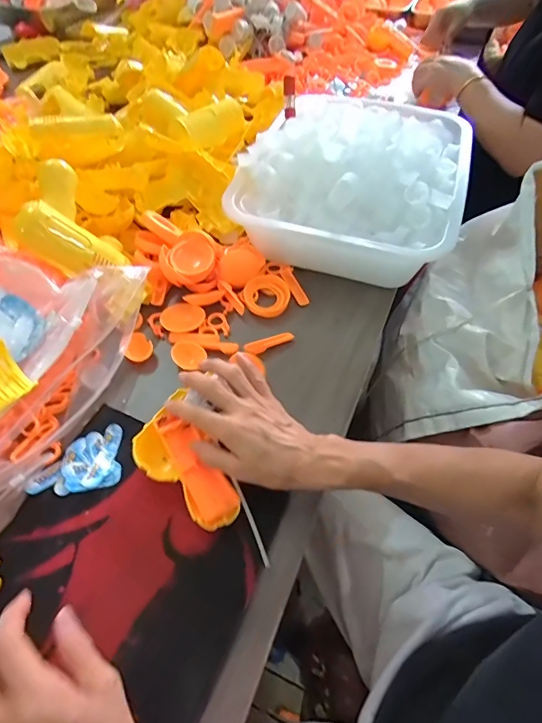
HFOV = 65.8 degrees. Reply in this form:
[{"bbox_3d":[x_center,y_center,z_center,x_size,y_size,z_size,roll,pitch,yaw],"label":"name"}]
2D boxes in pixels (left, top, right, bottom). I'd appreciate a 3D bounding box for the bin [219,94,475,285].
[{"bbox_3d":[0.129,-0.282,0.614,0.292,0.115,0.349,16,56,12],"label":"bin"}]

